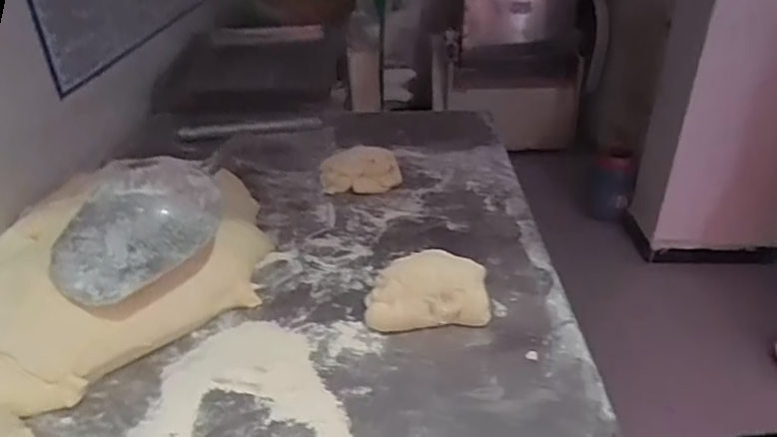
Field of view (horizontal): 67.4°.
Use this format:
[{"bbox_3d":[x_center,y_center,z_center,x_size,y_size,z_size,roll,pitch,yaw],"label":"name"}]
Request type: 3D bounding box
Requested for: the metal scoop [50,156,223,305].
[{"bbox_3d":[-0.292,0.005,0.688,0.118,0.095,0.190,6,31,12],"label":"metal scoop"}]

